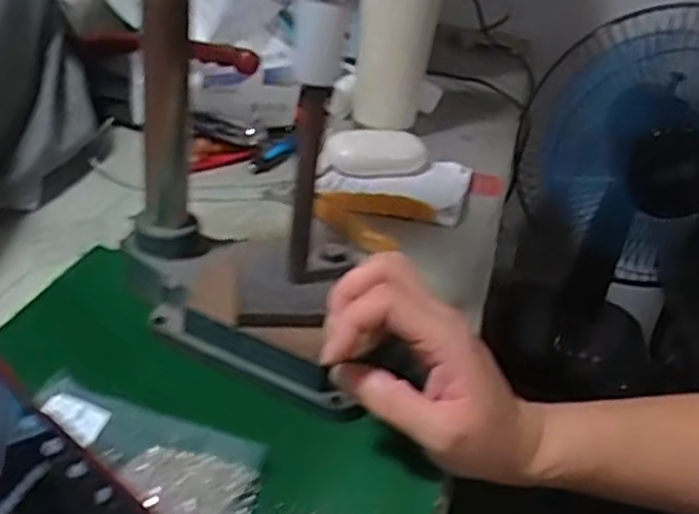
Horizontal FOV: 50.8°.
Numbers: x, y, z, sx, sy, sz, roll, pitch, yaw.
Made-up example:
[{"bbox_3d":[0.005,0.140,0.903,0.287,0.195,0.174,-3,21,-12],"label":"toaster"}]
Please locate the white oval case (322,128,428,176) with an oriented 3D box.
[{"bbox_3d":[0.024,-0.098,0.691,0.094,0.041,0.025,3,30,-12],"label":"white oval case"}]

